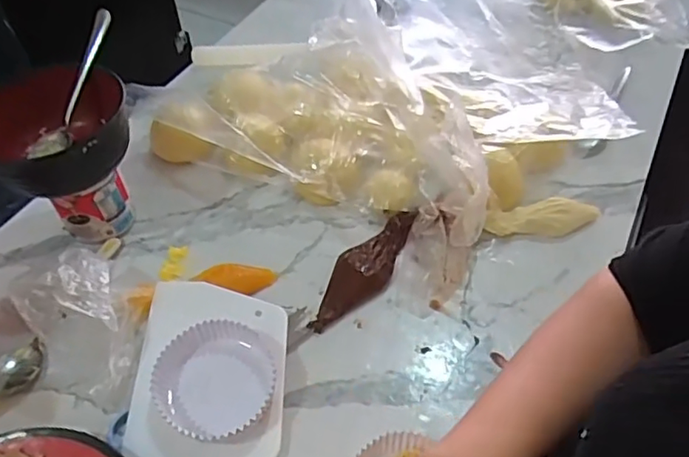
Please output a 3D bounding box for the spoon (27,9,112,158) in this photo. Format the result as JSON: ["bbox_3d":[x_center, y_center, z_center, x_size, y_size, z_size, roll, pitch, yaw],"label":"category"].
[{"bbox_3d":[-0.259,-0.136,0.558,0.024,0.032,0.152,29,101,23],"label":"spoon"}]

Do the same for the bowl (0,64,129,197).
[{"bbox_3d":[-0.274,-0.085,0.549,0.131,0.055,0.131,-14,52,-10],"label":"bowl"}]

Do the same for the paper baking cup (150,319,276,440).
[{"bbox_3d":[-0.108,0.125,0.489,0.093,0.038,0.088,-1,51,1],"label":"paper baking cup"}]

